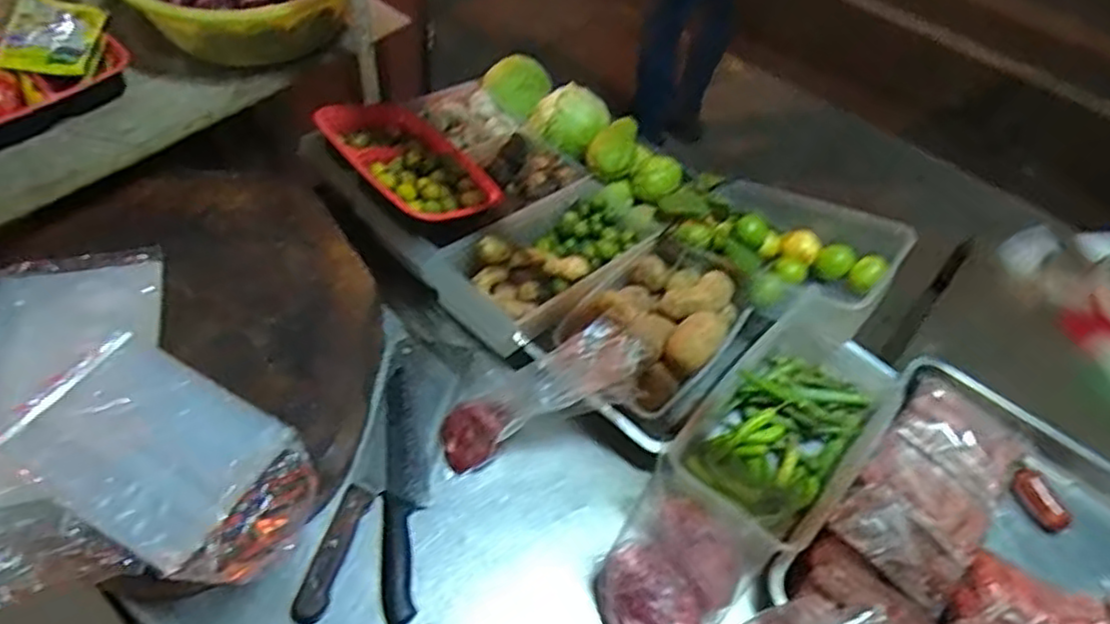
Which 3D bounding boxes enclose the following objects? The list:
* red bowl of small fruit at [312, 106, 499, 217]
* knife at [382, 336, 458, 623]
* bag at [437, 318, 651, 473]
[{"bbox_3d":[-0.170,-0.173,0.831,0.214,0.048,0.139,42,45,21],"label":"red bowl of small fruit"},{"bbox_3d":[-0.155,0.160,0.754,0.070,0.021,0.313,2,55,-4],"label":"knife"},{"bbox_3d":[-0.014,0.092,0.755,0.246,0.051,0.078,-31,57,14],"label":"bag"}]

